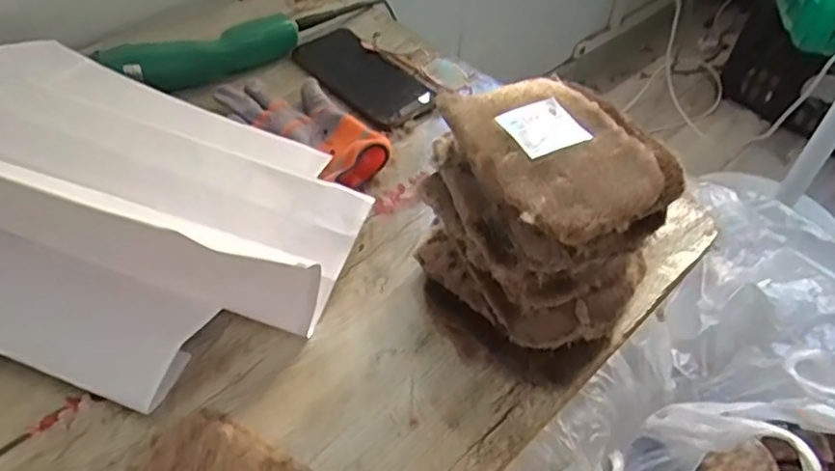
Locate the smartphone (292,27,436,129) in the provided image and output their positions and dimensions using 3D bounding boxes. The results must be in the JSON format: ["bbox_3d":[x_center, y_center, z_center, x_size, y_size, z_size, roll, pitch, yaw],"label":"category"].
[{"bbox_3d":[-0.057,-0.163,0.670,0.080,0.010,0.166,-32,57,-29],"label":"smartphone"}]

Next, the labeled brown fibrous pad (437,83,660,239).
[{"bbox_3d":[0.080,-0.052,0.386,0.097,0.016,0.120,-21,52,-21],"label":"labeled brown fibrous pad"}]

